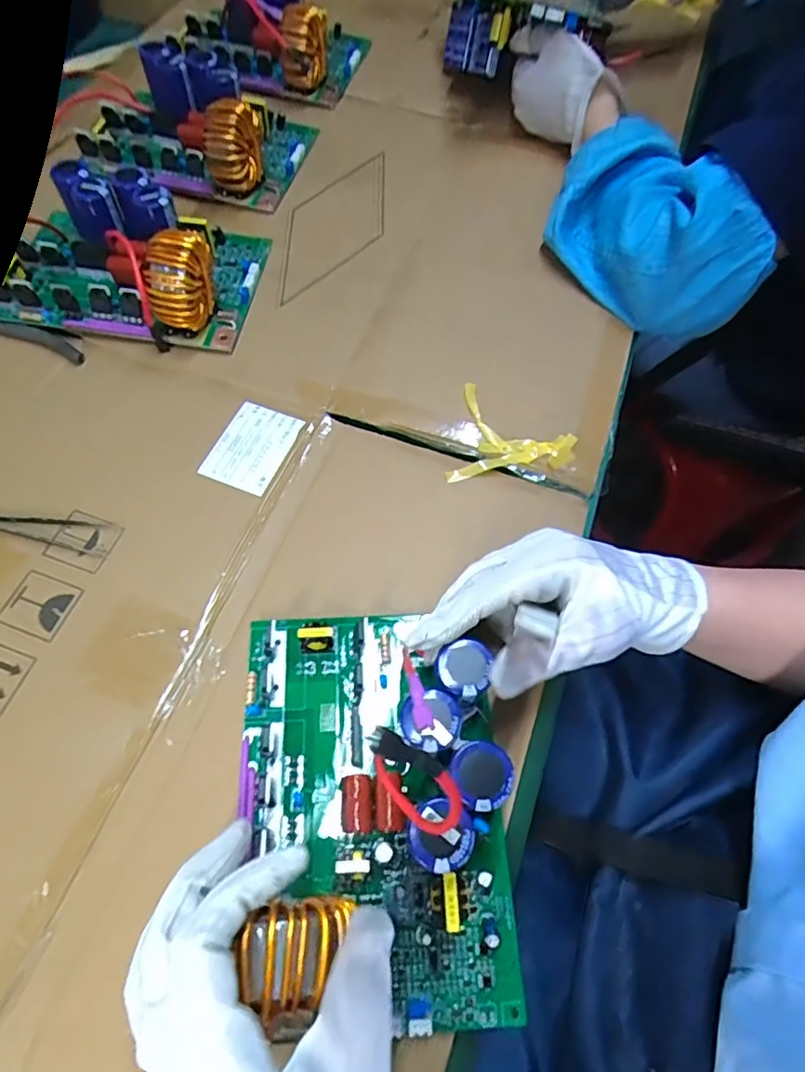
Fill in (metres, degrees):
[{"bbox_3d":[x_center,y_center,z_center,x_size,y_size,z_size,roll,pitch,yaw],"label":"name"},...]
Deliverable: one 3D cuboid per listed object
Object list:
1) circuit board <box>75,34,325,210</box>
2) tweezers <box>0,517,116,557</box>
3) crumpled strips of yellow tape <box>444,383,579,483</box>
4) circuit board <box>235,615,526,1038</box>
[{"bbox_3d":[-0.193,-0.389,0.533,0.192,0.063,0.127,12,65,5],"label":"circuit board"},{"bbox_3d":[-0.257,-0.007,0.370,0.129,0.009,0.022,7,64,2],"label":"tweezers"},{"bbox_3d":[0.081,-0.066,0.412,0.085,0.011,0.078,13,65,5],"label":"crumpled strips of yellow tape"},{"bbox_3d":[-0.016,0.124,0.273,0.132,0.066,0.196,-4,64,-3],"label":"circuit board"}]

